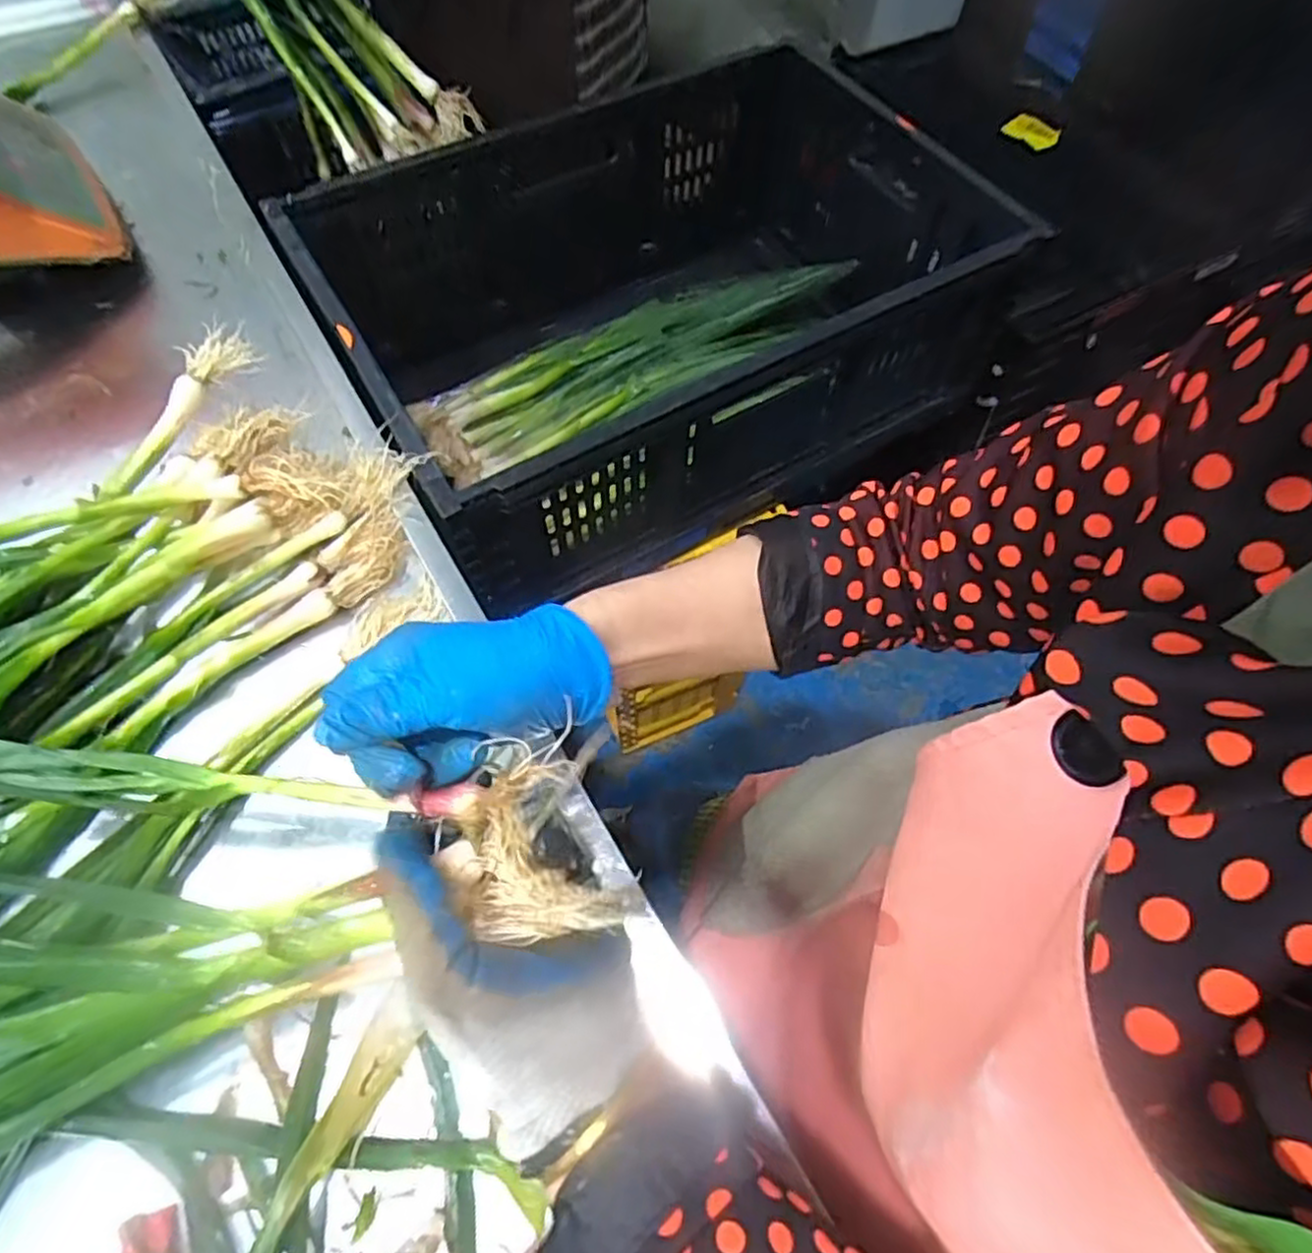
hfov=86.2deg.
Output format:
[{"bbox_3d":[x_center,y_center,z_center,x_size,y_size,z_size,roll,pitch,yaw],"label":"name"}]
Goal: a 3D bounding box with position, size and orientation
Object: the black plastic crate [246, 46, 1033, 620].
[{"bbox_3d":[0.020,-0.339,0.729,0.649,0.235,0.426,-29,67,-14],"label":"black plastic crate"}]

